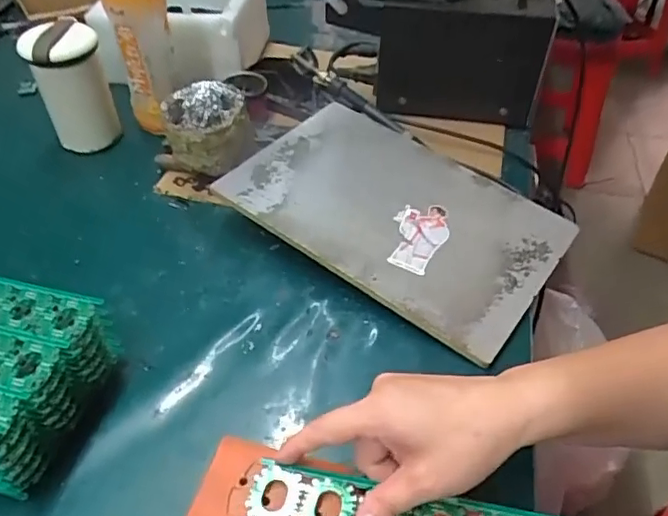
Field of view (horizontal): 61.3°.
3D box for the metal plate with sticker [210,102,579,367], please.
[{"bbox_3d":[0.061,-0.050,0.543,0.296,0.010,0.207,32,49,21],"label":"metal plate with sticker"}]

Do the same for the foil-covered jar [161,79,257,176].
[{"bbox_3d":[-0.130,-0.131,0.593,0.086,0.087,0.075,-11,46,-12],"label":"foil-covered jar"}]

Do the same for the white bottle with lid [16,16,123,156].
[{"bbox_3d":[-0.288,-0.187,0.622,0.075,0.120,0.081,-22,49,-22],"label":"white bottle with lid"}]

